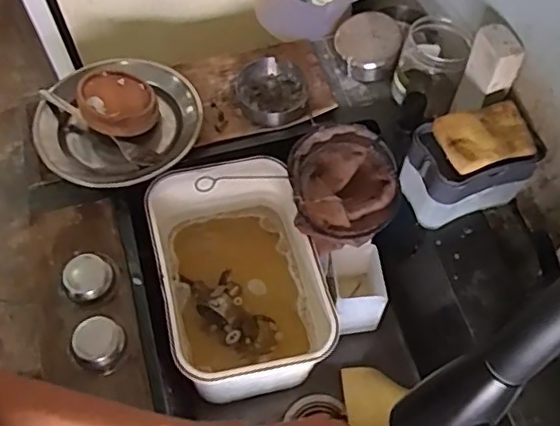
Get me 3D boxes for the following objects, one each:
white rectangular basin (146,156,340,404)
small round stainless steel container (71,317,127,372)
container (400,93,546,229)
[{"bbox_3d":[-0.053,0.092,0.792,0.191,0.169,0.272,-14,63,-9],"label":"white rectangular basin"},{"bbox_3d":[-0.198,0.146,0.659,0.058,0.036,0.055,1,62,-1],"label":"small round stainless steel container"},{"bbox_3d":[0.224,-0.058,0.710,0.140,0.117,0.084,-18,64,-11],"label":"container"}]

